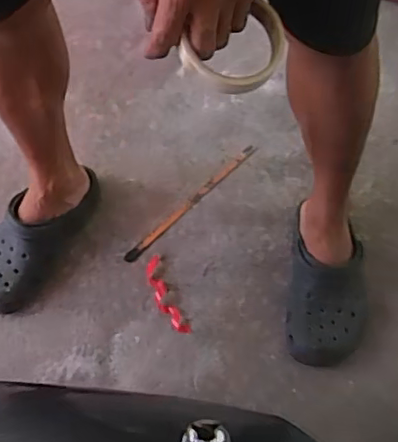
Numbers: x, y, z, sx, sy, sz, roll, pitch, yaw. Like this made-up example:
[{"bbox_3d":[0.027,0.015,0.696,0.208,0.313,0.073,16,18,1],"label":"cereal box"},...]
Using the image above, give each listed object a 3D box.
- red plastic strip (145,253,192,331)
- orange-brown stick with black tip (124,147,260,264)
[{"bbox_3d":[-0.052,0.114,0.884,0.030,0.008,0.132,-21,63,-10],"label":"red plastic strip"},{"bbox_3d":[-0.009,-0.034,0.963,0.020,0.007,0.298,40,69,21],"label":"orange-brown stick with black tip"}]

